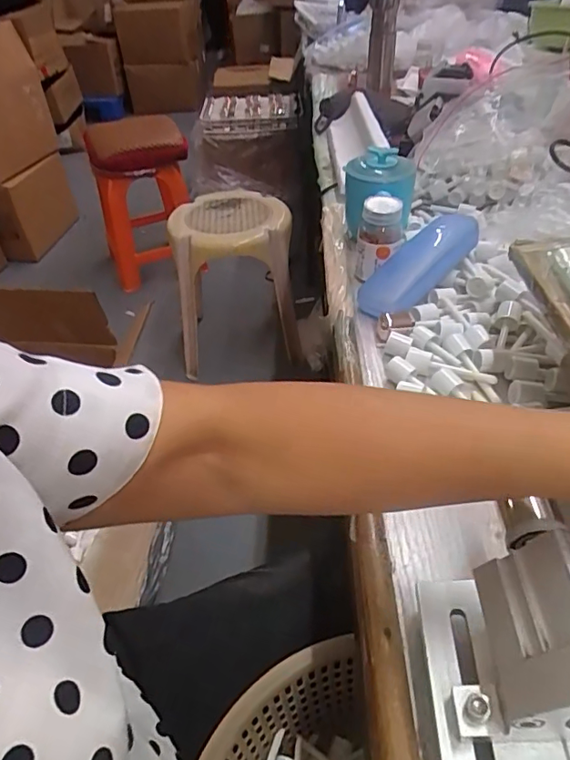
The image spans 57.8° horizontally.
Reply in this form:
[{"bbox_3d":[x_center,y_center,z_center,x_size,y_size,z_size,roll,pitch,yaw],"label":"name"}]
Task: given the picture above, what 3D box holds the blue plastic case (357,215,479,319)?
[{"bbox_3d":[0.136,-0.120,0.526,0.059,0.035,0.151,34,66,30],"label":"blue plastic case"}]

